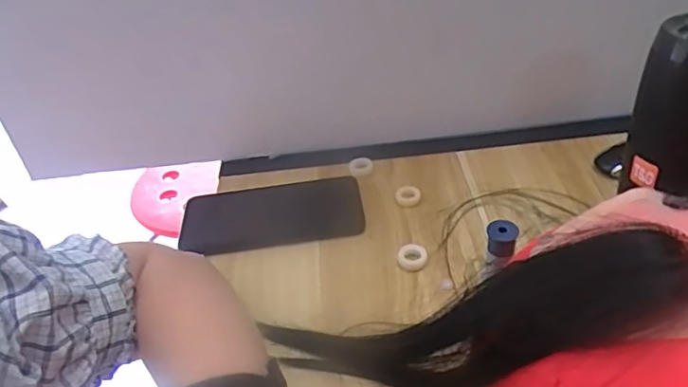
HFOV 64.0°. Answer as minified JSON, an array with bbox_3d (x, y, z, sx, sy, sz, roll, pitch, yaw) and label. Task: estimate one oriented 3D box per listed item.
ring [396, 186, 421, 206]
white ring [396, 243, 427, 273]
[{"bbox_3d":[0.060,0.002,0.509,0.022,0.011,0.022,0,38,9],"label":"ring"},{"bbox_3d":[0.055,0.051,0.443,0.024,0.007,0.026,-4,38,3],"label":"white ring"}]

